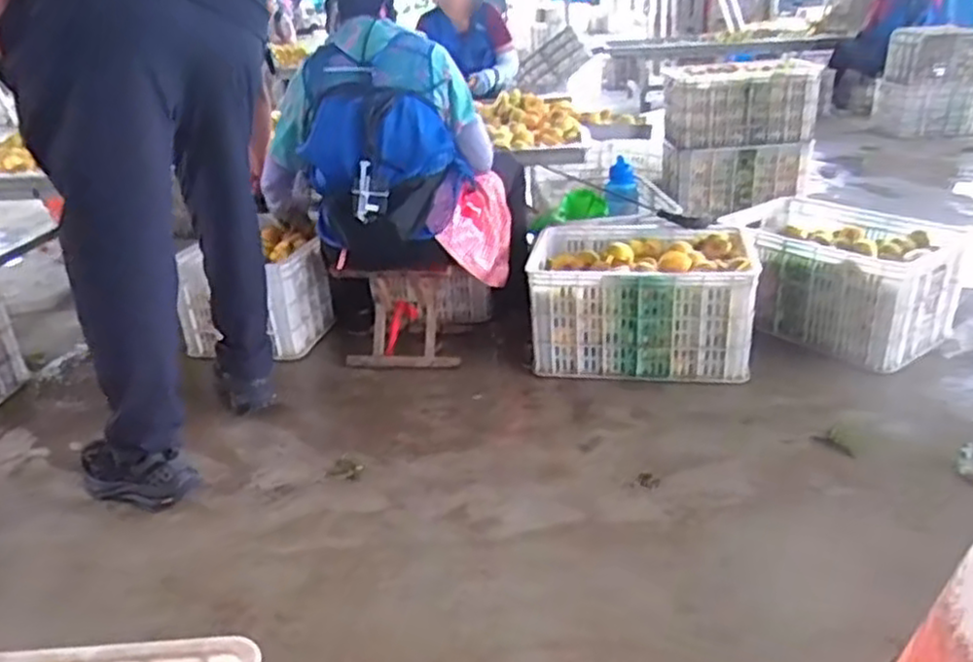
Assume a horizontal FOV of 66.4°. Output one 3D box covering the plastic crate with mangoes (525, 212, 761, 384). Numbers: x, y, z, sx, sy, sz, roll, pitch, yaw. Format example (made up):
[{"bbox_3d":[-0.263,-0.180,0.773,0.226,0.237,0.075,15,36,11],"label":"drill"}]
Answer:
[{"bbox_3d":[0.391,-0.085,1.890,0.541,0.282,0.371,1,25,11],"label":"plastic crate with mangoes"}]

